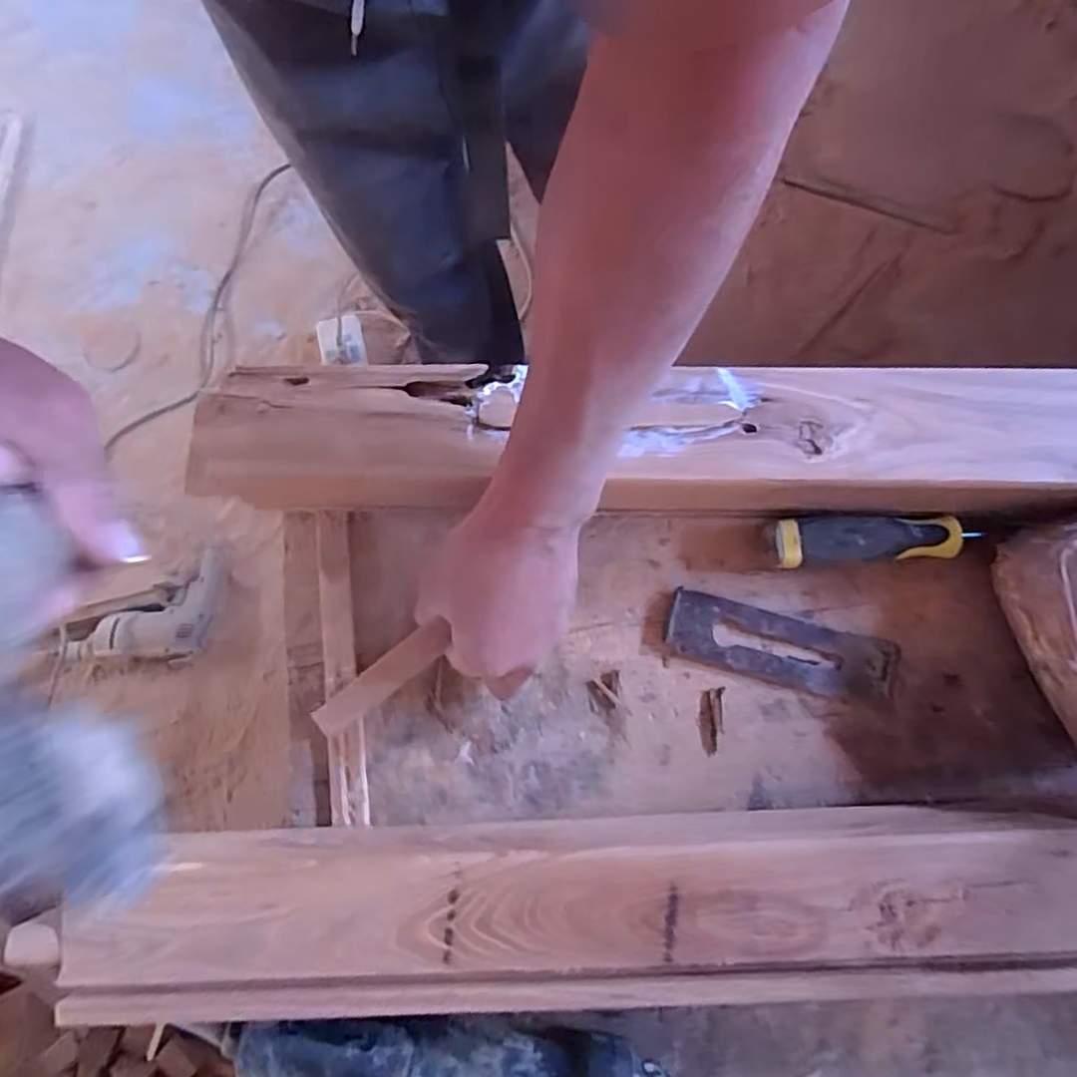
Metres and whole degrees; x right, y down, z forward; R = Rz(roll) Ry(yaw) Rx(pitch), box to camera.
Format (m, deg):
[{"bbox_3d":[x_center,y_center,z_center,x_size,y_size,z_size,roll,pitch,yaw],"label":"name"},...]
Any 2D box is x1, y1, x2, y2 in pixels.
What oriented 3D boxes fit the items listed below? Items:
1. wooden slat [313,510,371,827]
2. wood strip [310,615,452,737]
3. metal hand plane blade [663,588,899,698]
[{"bbox_3d":[-0.134,0.082,0.448,0.023,0.010,0.207,-8,80,0],"label":"wooden slat"},{"bbox_3d":[-0.105,0.094,0.445,0.097,0.005,0.023,-38,96,-8],"label":"wood strip"},{"bbox_3d":[0.163,0.074,0.449,0.154,0.005,0.044,15,84,0],"label":"metal hand plane blade"}]

